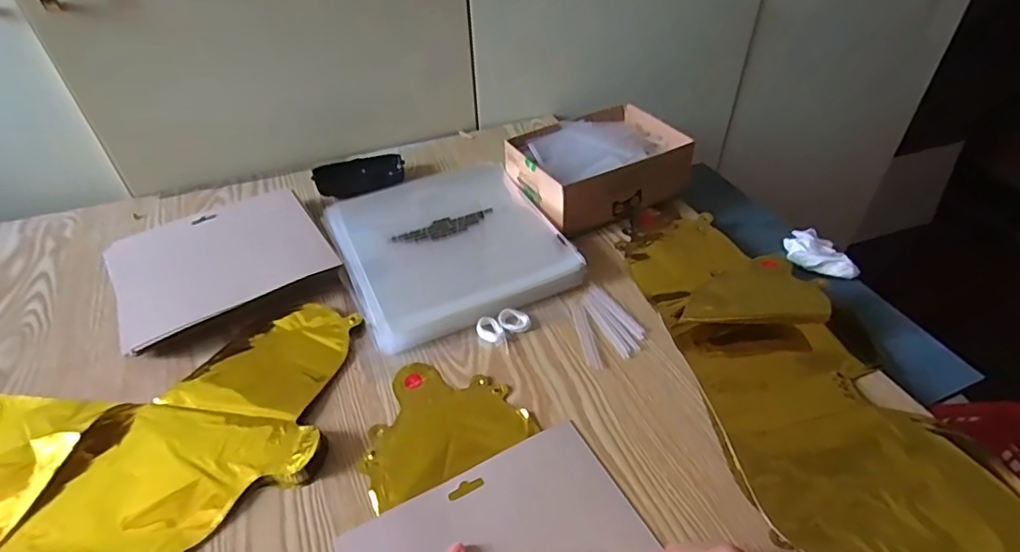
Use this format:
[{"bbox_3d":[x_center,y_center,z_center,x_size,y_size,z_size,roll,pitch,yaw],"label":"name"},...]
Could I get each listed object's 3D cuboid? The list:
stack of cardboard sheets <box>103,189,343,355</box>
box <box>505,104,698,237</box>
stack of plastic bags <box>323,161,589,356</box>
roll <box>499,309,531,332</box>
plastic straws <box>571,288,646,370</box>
[{"bbox_3d":[-0.300,-0.019,0.574,0.198,0.028,0.141,-25,48,-24],"label":"stack of cardboard sheets"},{"bbox_3d":[0.104,-0.127,0.648,0.189,0.069,0.147,-21,46,-20],"label":"box"},{"bbox_3d":[-0.073,-0.039,0.593,0.208,0.027,0.239,-20,46,-19],"label":"stack of plastic bags"},{"bbox_3d":[0.004,0.042,0.517,0.029,0.006,0.022,5,43,7],"label":"roll"},{"bbox_3d":[0.091,0.045,0.516,0.058,0.004,0.090,-7,43,-6],"label":"plastic straws"}]

